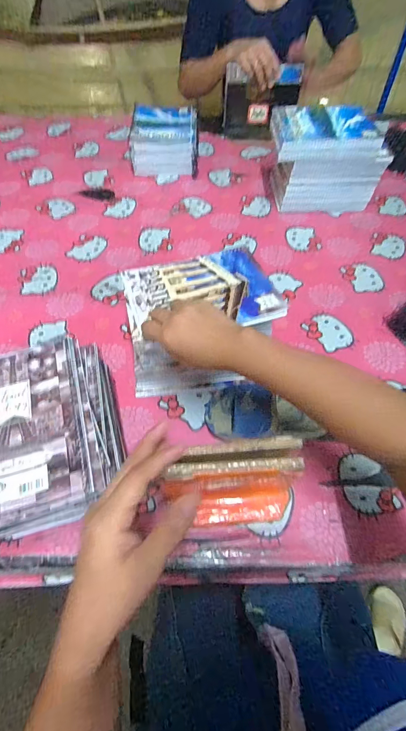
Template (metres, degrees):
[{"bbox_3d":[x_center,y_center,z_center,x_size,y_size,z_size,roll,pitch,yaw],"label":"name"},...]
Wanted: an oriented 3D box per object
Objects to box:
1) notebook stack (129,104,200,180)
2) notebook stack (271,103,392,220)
[{"bbox_3d":[-0.096,-0.579,0.878,0.165,0.085,0.203,0,56,0],"label":"notebook stack"},{"bbox_3d":[0.260,-0.445,0.751,0.215,0.153,0.160,2,56,2],"label":"notebook stack"}]

